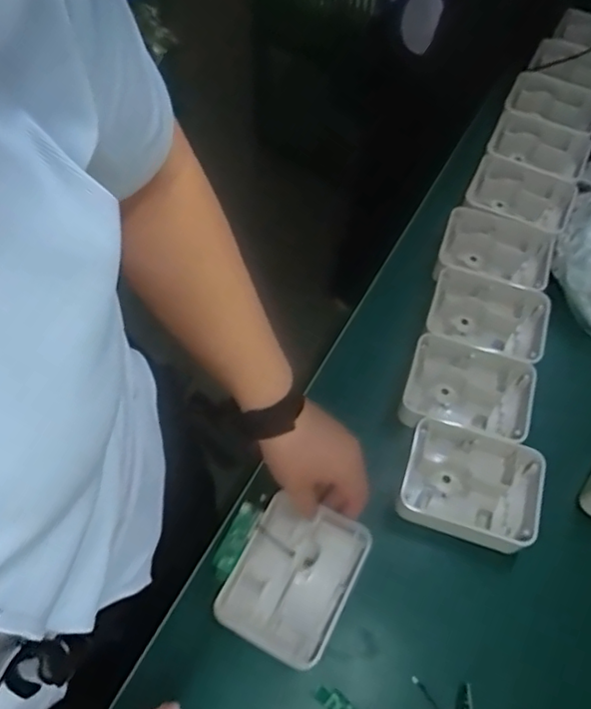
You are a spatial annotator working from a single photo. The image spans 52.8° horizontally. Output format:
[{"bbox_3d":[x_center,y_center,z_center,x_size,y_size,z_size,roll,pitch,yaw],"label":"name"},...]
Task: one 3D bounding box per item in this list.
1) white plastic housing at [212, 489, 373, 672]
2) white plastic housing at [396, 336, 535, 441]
[{"bbox_3d":[-0.003,0.198,0.532,0.099,0.036,0.125,26,63,11],"label":"white plastic housing"},{"bbox_3d":[0.184,0.042,0.637,0.131,0.043,0.103,15,62,5],"label":"white plastic housing"}]

